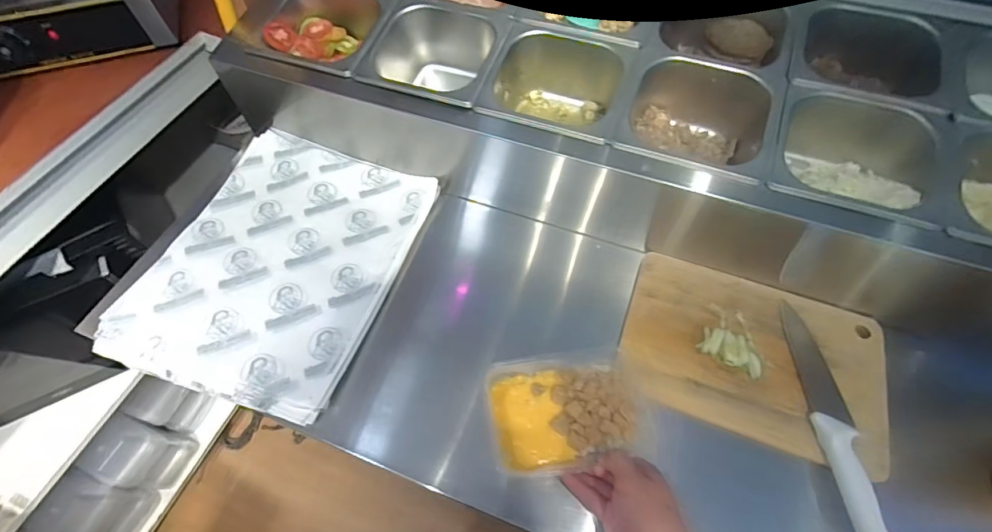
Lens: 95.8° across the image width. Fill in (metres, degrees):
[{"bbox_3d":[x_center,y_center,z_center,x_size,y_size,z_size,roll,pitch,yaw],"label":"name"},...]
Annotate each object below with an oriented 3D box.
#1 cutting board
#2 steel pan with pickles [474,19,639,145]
[{"bbox_3d":[0.312,0.105,0.546,0.298,0.024,0.198,18,62,10],"label":"cutting board"},{"bbox_3d":[0.080,-0.224,0.609,0.168,0.109,0.154,17,61,10],"label":"steel pan with pickles"}]

